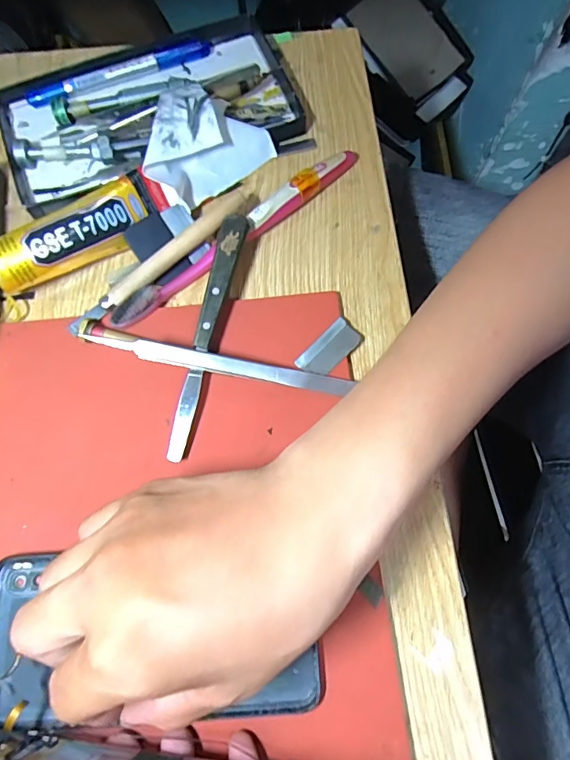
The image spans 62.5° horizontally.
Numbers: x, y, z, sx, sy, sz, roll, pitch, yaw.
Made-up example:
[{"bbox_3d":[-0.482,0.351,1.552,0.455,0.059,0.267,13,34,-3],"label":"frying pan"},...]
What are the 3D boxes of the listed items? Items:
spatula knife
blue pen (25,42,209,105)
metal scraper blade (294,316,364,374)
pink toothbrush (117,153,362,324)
[{"bbox_3d":[-0.043,-0.027,0.265,0.014,0.020,0.143,12,73,3],"label":"spatula knife"},{"bbox_3d":[-0.115,-0.217,0.333,0.132,0.010,0.014,-24,74,-8],"label":"blue pen"},{"bbox_3d":[0.026,-0.018,0.271,0.040,0.004,0.019,-42,78,-12],"label":"metal scraper blade"},{"bbox_3d":[-0.028,-0.092,0.290,0.186,0.016,0.018,-39,77,-12],"label":"pink toothbrush"}]

